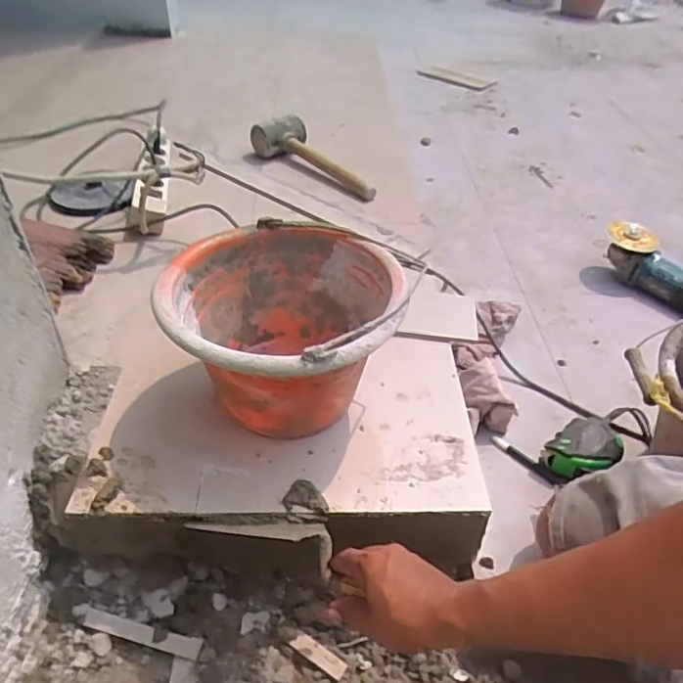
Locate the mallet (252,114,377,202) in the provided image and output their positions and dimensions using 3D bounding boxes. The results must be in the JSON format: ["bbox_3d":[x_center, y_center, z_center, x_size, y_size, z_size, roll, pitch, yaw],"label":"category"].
[{"bbox_3d":[-0.042,-0.378,1.144,0.300,0.079,0.090,27,46,25],"label":"mallet"}]

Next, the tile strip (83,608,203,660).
[{"bbox_3d":[-0.216,0.318,0.617,0.127,0.007,0.021,17,69,-3],"label":"tile strip"}]

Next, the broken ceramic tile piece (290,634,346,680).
[{"bbox_3d":[-0.025,0.343,0.621,0.063,0.004,0.018,30,54,14],"label":"broken ceramic tile piece"}]

